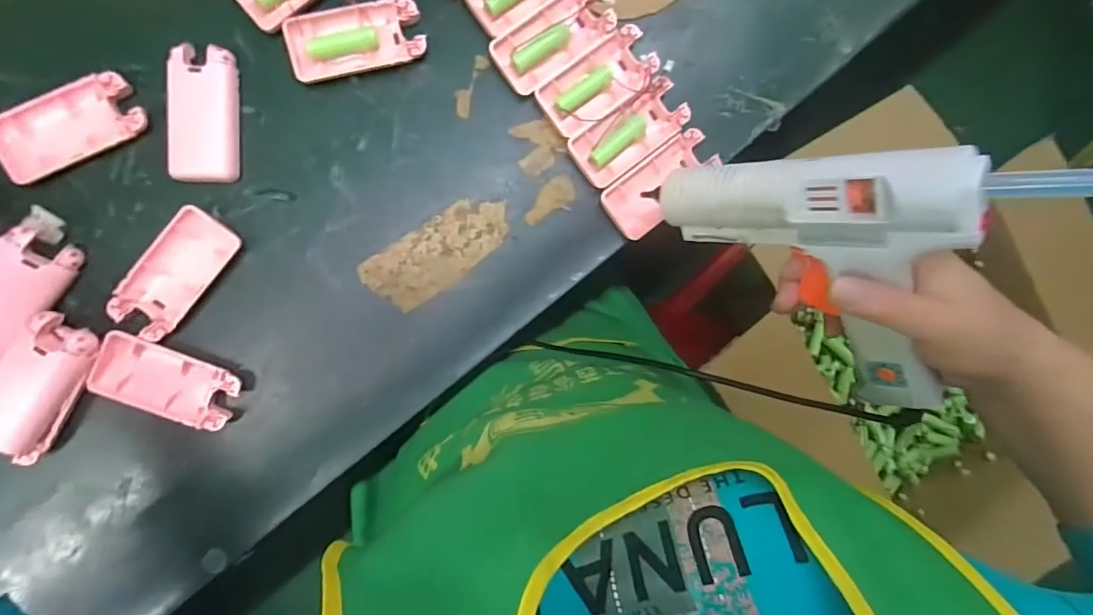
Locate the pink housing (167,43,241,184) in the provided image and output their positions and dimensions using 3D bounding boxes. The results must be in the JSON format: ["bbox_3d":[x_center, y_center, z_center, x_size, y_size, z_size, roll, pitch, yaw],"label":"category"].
[{"bbox_3d":[-0.244,-0.137,0.363,0.043,0.014,0.093,2,93,-6],"label":"pink housing"}]

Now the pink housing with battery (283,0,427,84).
[{"bbox_3d":[-0.139,-0.197,0.375,0.094,0.015,0.044,-17,94,-5],"label":"pink housing with battery"}]

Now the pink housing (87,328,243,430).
[{"bbox_3d":[-0.273,0.054,0.370,0.094,0.018,0.044,23,90,-7],"label":"pink housing"}]

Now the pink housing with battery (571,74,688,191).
[{"bbox_3d":[0.066,-0.136,0.398,0.094,0.011,0.044,-37,96,-3],"label":"pink housing with battery"}]

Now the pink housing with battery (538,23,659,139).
[{"bbox_3d":[0.042,-0.173,0.393,0.093,0.013,0.046,-38,96,-3],"label":"pink housing with battery"}]

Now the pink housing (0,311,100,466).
[{"bbox_3d":[-0.350,0.054,0.347,0.047,0.017,0.100,33,89,-6],"label":"pink housing"}]

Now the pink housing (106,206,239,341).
[{"bbox_3d":[-0.266,-0.025,0.365,0.047,0.014,0.093,37,89,-6],"label":"pink housing"}]

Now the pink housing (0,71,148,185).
[{"bbox_3d":[-0.332,-0.126,0.356,0.097,0.016,0.047,-28,95,-4],"label":"pink housing"}]

